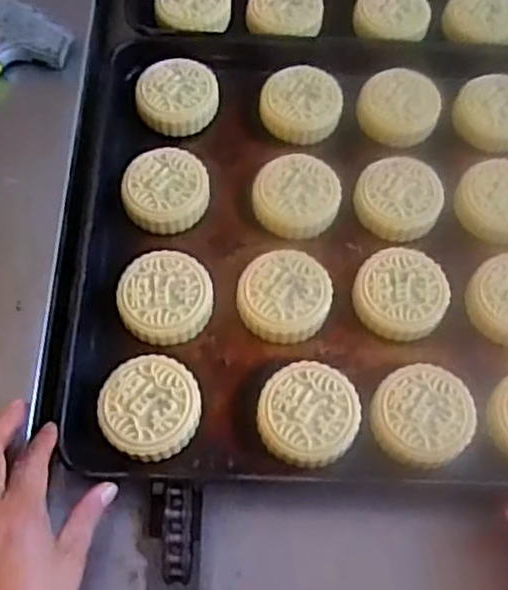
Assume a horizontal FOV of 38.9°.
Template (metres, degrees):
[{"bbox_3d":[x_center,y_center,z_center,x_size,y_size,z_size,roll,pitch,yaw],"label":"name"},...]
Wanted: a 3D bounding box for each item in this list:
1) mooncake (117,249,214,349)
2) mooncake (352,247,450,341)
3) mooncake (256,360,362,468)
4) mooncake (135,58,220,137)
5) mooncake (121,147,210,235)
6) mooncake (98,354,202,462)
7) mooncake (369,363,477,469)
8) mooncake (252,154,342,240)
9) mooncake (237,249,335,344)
[{"bbox_3d":[-0.067,0.003,0.552,0.069,0.028,0.071,-12,62,-9],"label":"mooncake"},{"bbox_3d":[0.113,0.000,0.557,0.069,0.026,0.070,1,61,-2],"label":"mooncake"},{"bbox_3d":[0.038,0.086,0.513,0.070,0.025,0.071,1,61,-2],"label":"mooncake"},{"bbox_3d":[-0.067,-0.175,0.638,0.070,0.029,0.068,1,61,-2],"label":"mooncake"},{"bbox_3d":[-0.073,-0.086,0.595,0.069,0.027,0.068,-6,61,-5],"label":"mooncake"},{"bbox_3d":[-0.073,0.081,0.512,0.068,0.028,0.069,1,61,-2],"label":"mooncake"},{"bbox_3d":[0.120,0.086,0.513,0.069,0.022,0.071,1,61,-2],"label":"mooncake"},{"bbox_3d":[0.035,-0.081,0.593,0.069,0.024,0.071,6,61,1],"label":"mooncake"},{"bbox_3d":[0.024,0.002,0.554,0.071,0.028,0.069,1,61,-2],"label":"mooncake"}]

